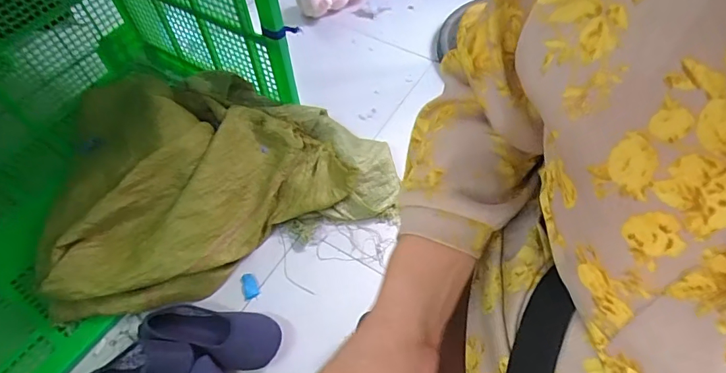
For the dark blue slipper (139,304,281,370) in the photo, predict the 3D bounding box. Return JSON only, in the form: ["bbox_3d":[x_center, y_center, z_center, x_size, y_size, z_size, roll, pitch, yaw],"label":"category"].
[{"bbox_3d":[-0.264,0.256,0.798,0.233,0.063,0.102,10,57,9],"label":"dark blue slipper"}]

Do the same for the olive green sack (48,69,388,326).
[{"bbox_3d":[-0.313,-0.075,0.956,0.677,0.187,0.527,-19,57,-10],"label":"olive green sack"}]

